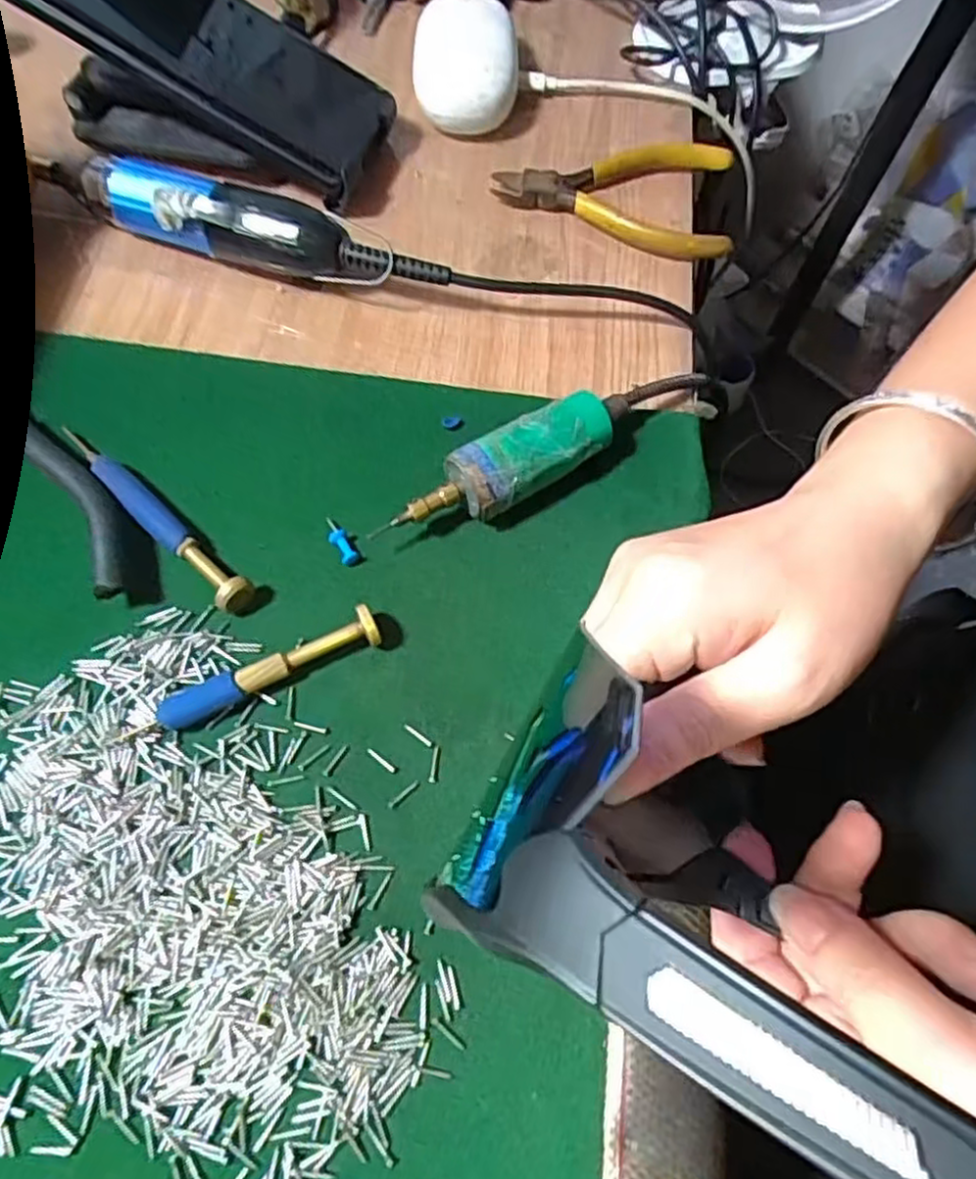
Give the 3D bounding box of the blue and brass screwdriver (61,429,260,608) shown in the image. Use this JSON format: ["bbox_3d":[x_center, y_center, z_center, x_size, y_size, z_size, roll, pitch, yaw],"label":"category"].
[{"bbox_3d":[-0.129,-0.029,0.284,0.111,0.012,0.013,41,70,16],"label":"blue and brass screwdriver"}]

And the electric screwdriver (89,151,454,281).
[{"bbox_3d":[-0.105,-0.162,0.335,0.174,0.039,0.029,16,65,5],"label":"electric screwdriver"}]

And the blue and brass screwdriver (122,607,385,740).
[{"bbox_3d":[-0.081,0.031,0.256,0.089,0.014,0.013,-23,68,-13],"label":"blue and brass screwdriver"}]

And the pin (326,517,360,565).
[{"bbox_3d":[-0.057,-0.019,0.285,0.007,0.008,0.021,-26,68,-14],"label":"pin"}]

